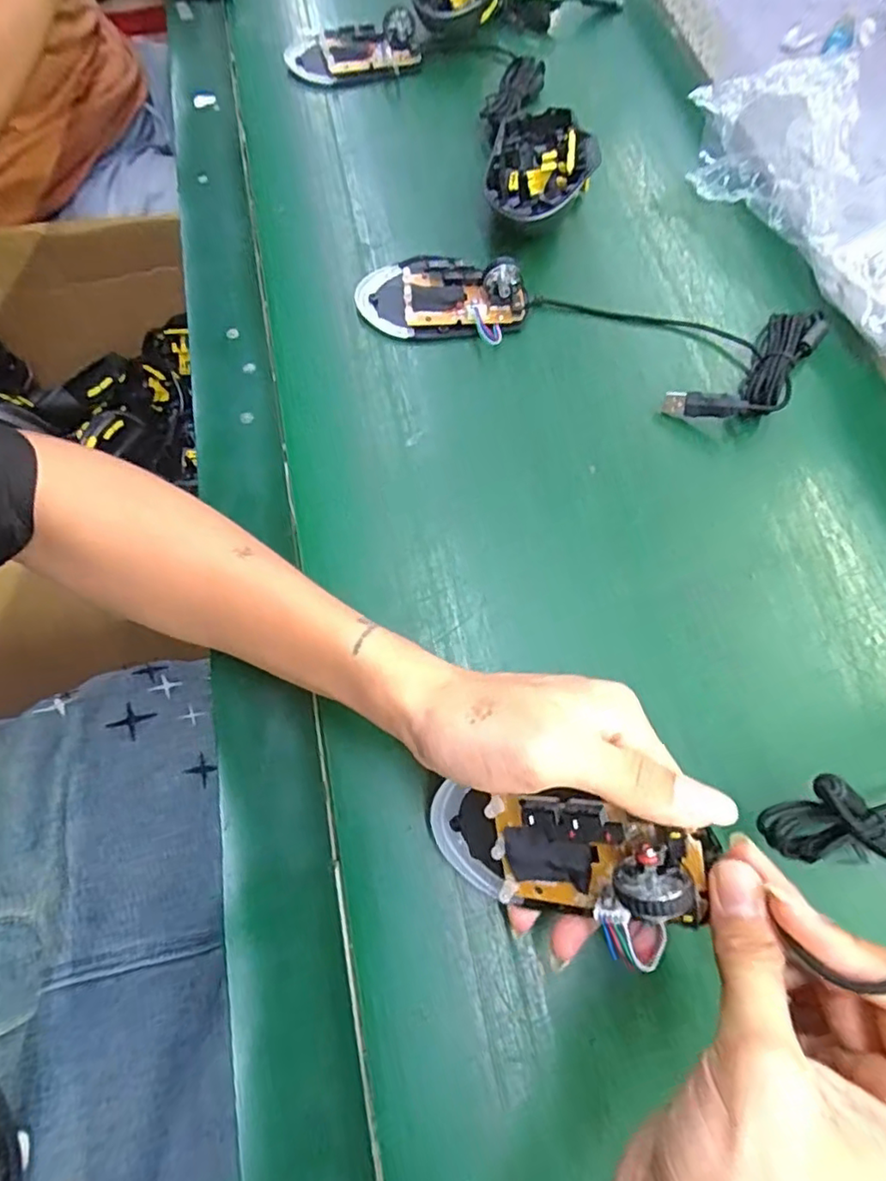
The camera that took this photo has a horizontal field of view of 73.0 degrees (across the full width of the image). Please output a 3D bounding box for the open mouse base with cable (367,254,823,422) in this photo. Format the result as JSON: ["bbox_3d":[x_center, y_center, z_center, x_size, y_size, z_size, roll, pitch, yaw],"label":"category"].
[{"bbox_3d":[0.092,-0.168,0.388,0.298,0.029,0.093,10,68,2],"label":"open mouse base with cable"}]

